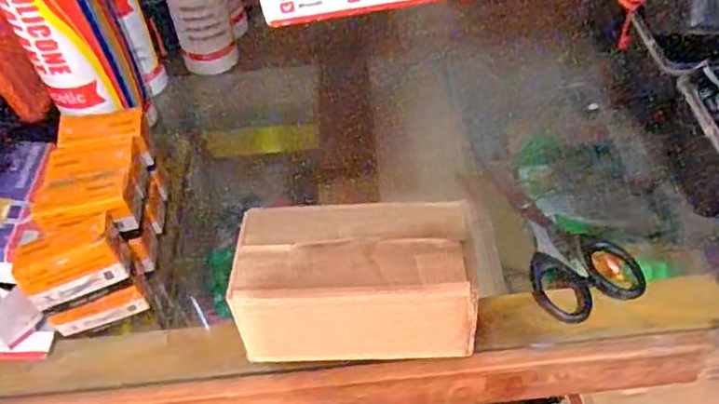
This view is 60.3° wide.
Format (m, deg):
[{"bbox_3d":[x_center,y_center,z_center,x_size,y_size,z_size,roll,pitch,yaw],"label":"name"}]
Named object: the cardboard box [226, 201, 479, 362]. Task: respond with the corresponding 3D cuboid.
[{"bbox_3d":[-0.002,0.042,0.333,0.120,0.056,0.063,-3,48,3],"label":"cardboard box"}]

